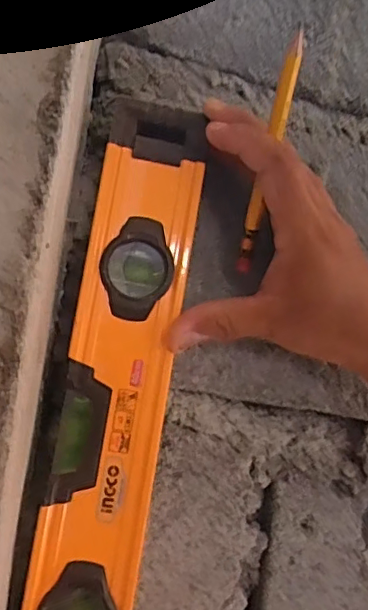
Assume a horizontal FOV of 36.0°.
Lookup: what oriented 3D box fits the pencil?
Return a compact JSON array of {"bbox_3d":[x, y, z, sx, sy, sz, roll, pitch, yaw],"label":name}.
[{"bbox_3d":[0.048,-0.082,0.325,0.008,0.135,0.008,9,23,-7],"label":"pencil"}]

